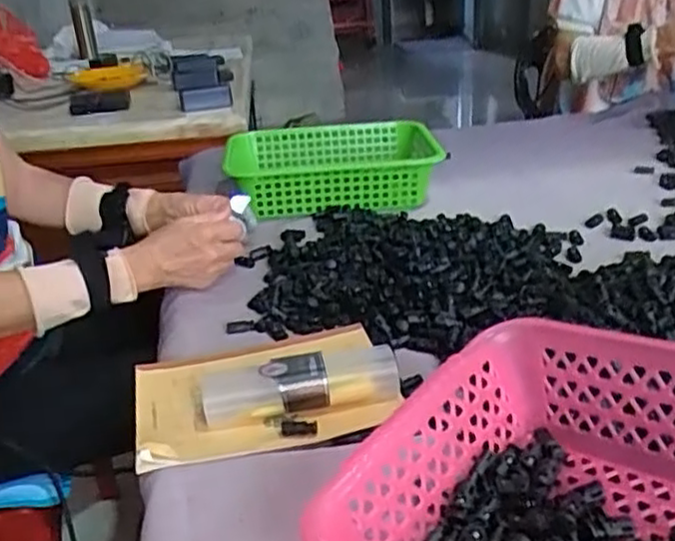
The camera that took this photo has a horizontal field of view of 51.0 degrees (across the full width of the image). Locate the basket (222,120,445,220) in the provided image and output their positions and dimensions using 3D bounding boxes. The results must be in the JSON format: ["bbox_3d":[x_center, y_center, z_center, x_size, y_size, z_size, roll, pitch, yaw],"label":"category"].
[{"bbox_3d":[-0.005,-0.147,1.046,0.299,0.087,0.209,-5,26,-4],"label":"basket"}]

